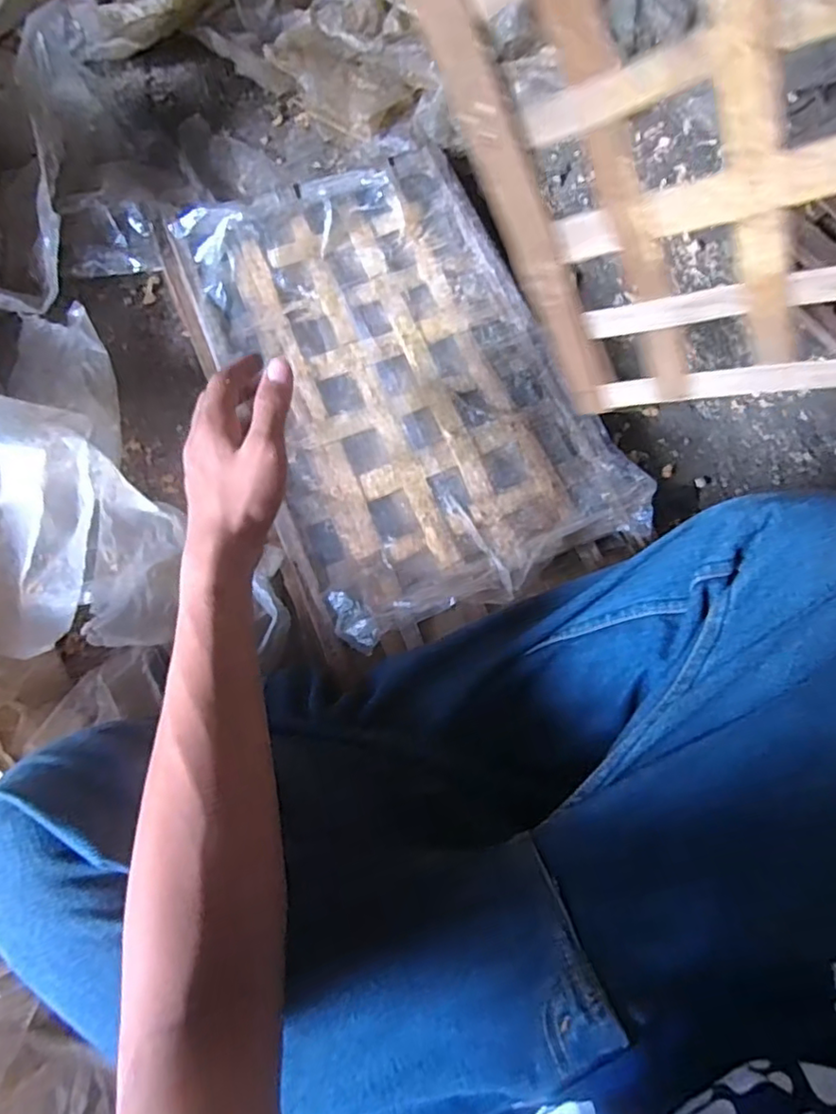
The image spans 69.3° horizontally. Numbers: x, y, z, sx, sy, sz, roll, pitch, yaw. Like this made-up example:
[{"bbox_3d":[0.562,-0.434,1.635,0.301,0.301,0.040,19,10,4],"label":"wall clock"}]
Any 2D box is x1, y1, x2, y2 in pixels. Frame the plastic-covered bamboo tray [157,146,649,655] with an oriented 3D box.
[{"bbox_3d":[-0.021,-0.182,0.593,0.325,0.066,0.496,-25,76,-7],"label":"plastic-covered bamboo tray"}]

